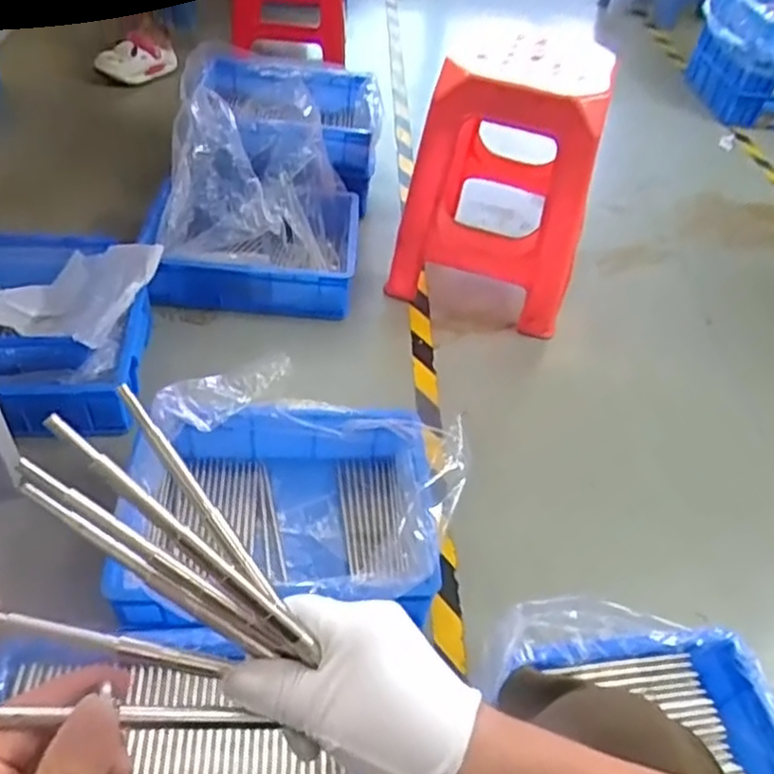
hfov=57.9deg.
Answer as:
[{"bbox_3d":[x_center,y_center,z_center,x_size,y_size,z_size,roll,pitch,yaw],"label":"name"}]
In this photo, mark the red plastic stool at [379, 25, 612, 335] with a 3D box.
[{"bbox_3d":[0.246,-0.433,1.445,0.361,0.456,0.355,17,46,9],"label":"red plastic stool"}]

